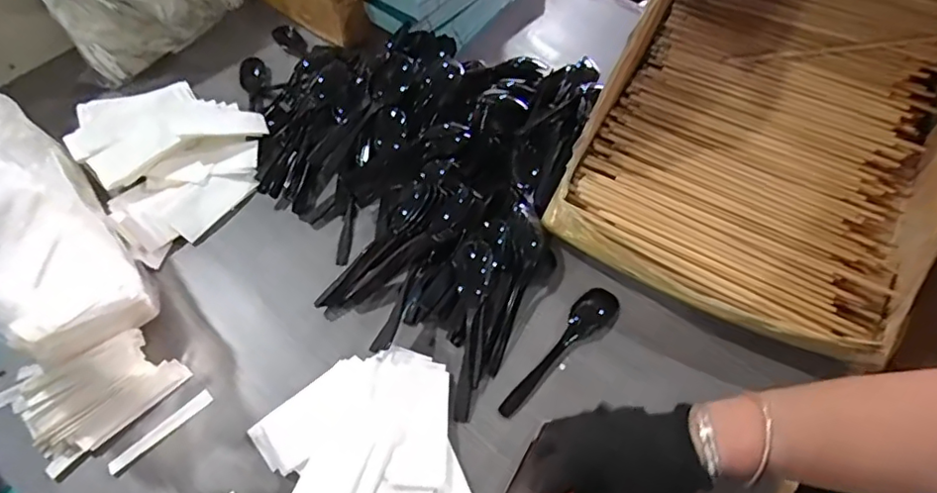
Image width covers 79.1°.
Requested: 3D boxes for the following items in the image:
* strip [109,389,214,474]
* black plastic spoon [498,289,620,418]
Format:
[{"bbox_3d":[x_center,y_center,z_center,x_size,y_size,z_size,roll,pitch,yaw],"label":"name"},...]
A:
[{"bbox_3d":[-0.260,0.156,0.482,0.090,0.004,0.013,-40,65,-22],"label":"strip"},{"bbox_3d":[0.085,0.095,0.508,0.037,0.012,0.154,35,64,21],"label":"black plastic spoon"}]

